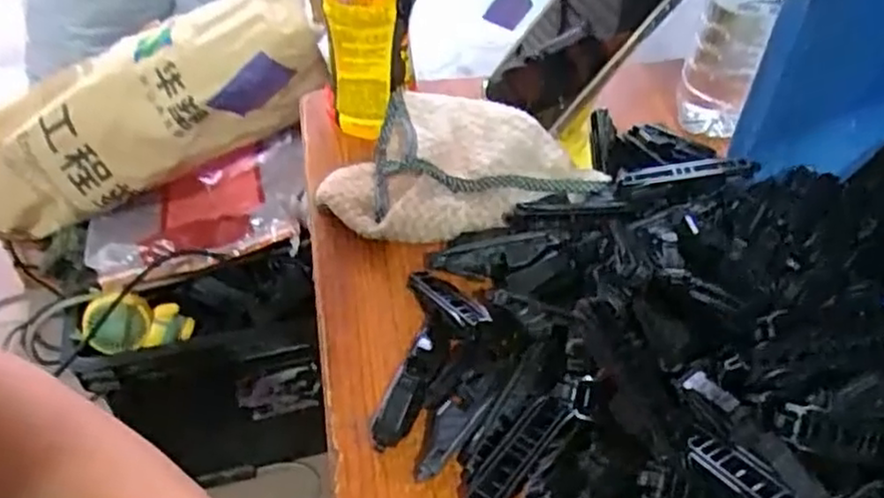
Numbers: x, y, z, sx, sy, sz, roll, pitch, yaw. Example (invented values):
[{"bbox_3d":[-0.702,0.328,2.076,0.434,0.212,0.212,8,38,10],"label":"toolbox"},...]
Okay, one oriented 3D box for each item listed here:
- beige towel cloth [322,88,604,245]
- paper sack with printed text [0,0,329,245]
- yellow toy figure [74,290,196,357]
[{"bbox_3d":[0.010,-0.057,0.466,0.178,0.047,0.108,1,47,0],"label":"beige towel cloth"},{"bbox_3d":[-0.426,-0.143,0.864,0.706,0.136,0.194,-15,43,22],"label":"paper sack with printed text"},{"bbox_3d":[-0.335,0.082,0.775,0.107,0.060,0.048,20,-5,-32],"label":"yellow toy figure"}]

